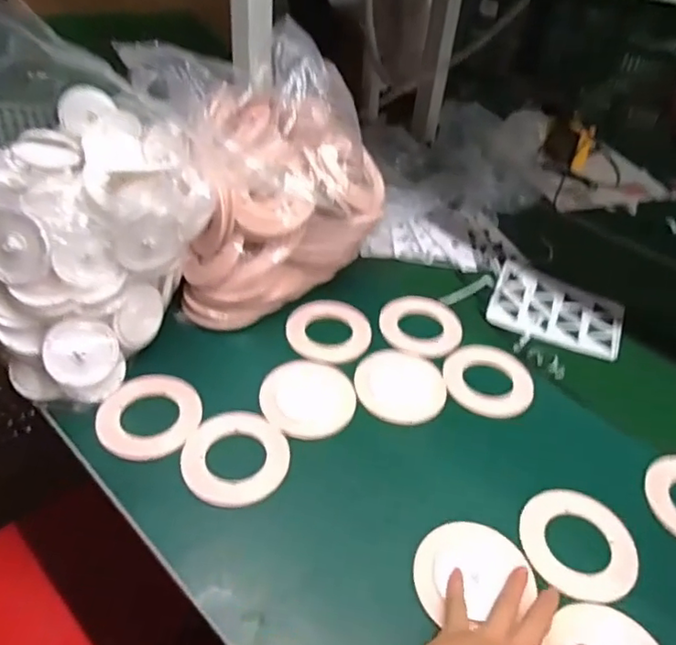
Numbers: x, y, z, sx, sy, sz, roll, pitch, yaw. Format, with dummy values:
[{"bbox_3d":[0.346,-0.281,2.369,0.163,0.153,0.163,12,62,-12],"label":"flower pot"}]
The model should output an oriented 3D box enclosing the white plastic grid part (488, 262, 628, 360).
[{"bbox_3d":[0.299,-0.017,0.788,0.171,0.022,0.123,20,43,15],"label":"white plastic grid part"}]

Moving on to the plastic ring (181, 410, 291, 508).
[{"bbox_3d":[-0.099,0.131,0.569,0.100,0.013,0.108,3,41,-3],"label":"plastic ring"}]

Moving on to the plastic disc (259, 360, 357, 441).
[{"bbox_3d":[-0.032,0.080,0.624,0.098,0.011,0.100,3,41,-3],"label":"plastic disc"}]

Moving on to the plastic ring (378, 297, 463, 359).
[{"bbox_3d":[0.104,0.003,0.721,0.101,0.011,0.098,3,41,-3],"label":"plastic ring"}]

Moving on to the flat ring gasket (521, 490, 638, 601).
[{"bbox_3d":[0.217,0.200,0.517,0.099,0.011,0.098,3,41,-3],"label":"flat ring gasket"}]

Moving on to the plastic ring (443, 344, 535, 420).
[{"bbox_3d":[0.174,0.063,0.665,0.099,0.007,0.103,3,41,-3],"label":"plastic ring"}]

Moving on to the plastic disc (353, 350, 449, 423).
[{"bbox_3d":[0.071,0.069,0.648,0.099,0.005,0.103,3,41,-3],"label":"plastic disc"}]

